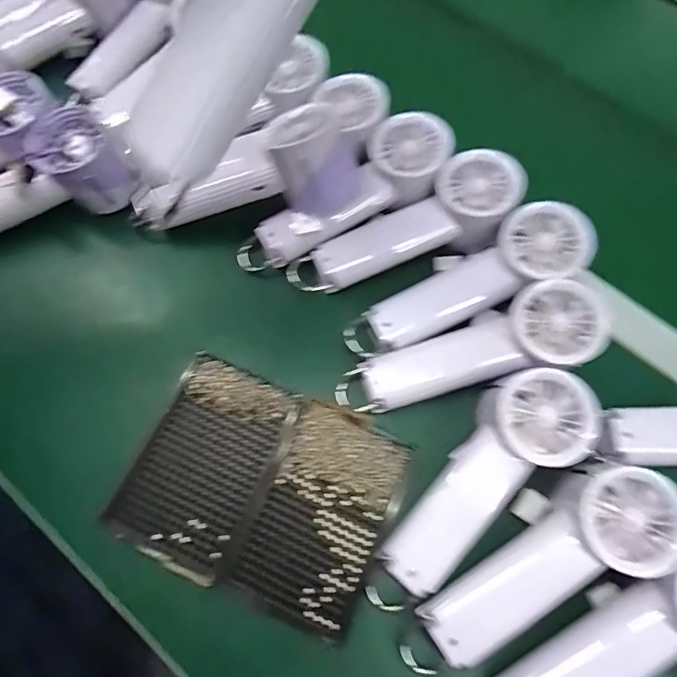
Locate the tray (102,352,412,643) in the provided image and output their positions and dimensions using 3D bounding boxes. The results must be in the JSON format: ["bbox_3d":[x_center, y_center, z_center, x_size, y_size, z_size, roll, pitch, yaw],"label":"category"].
[{"bbox_3d":[-0.053,0.103,0.327,0.177,0.010,0.135,21,70,6],"label":"tray"}]

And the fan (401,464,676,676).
[{"bbox_3d":[0.133,0.148,0.306,0.187,0.044,0.068,-33,74,0],"label":"fan"}]

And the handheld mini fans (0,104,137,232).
[{"bbox_3d":[-0.275,-0.126,0.383,0.184,0.044,0.069,-25,73,-11],"label":"handheld mini fans"}]

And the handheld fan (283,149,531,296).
[{"bbox_3d":[0.057,-0.087,0.394,0.203,0.045,0.065,-25,72,4],"label":"handheld fan"}]

